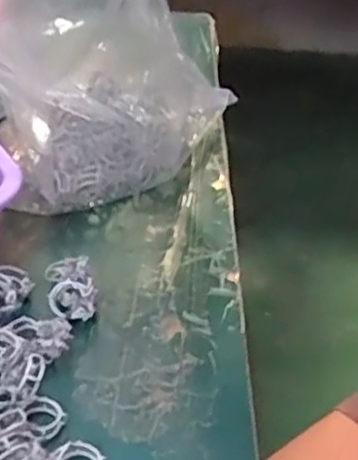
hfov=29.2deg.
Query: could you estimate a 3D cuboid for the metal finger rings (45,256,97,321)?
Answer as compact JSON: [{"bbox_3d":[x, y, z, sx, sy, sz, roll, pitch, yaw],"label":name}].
[{"bbox_3d":[-0.071,0.040,0.453,0.029,0.020,0.048,-4,42,-13],"label":"metal finger rings"}]

